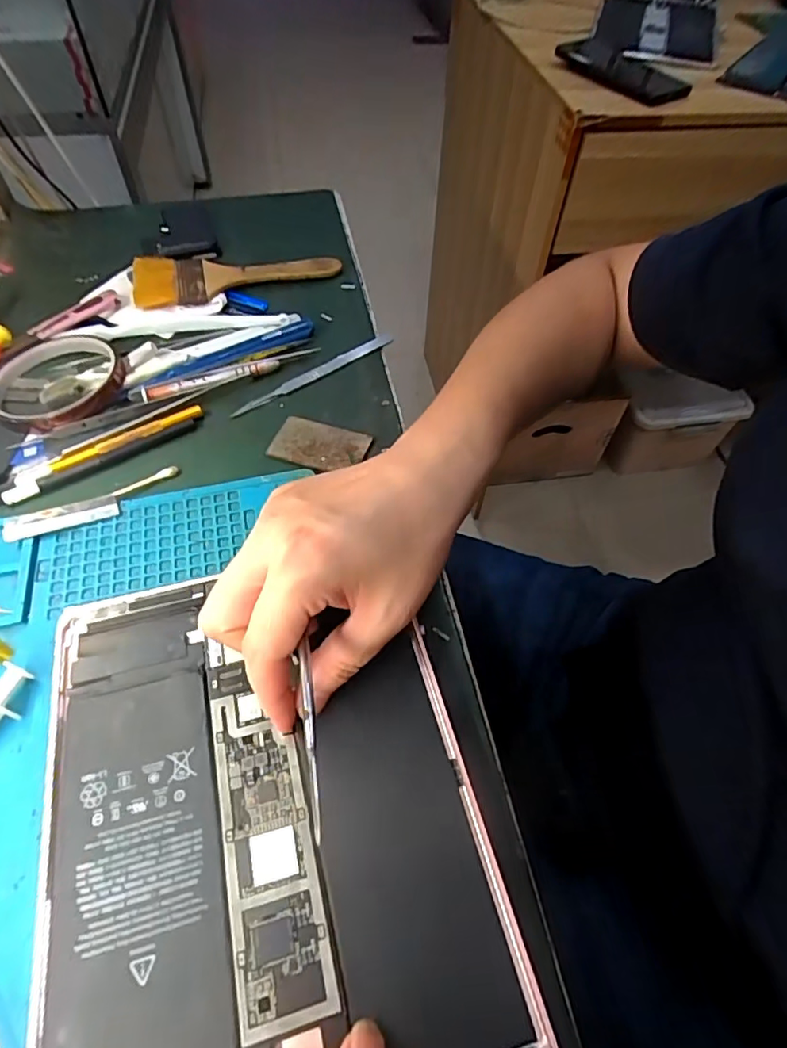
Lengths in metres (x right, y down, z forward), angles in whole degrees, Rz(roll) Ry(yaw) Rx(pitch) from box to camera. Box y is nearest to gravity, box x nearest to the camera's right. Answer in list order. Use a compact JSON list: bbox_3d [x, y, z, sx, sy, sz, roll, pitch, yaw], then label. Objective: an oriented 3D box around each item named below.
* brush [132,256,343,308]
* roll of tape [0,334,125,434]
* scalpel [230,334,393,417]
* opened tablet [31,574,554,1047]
[{"bbox_3d":[-0.125,-0.200,0.441,0.161,0.010,0.061,-6,56,-7],"label":"brush"},{"bbox_3d":[-0.228,-0.098,0.369,0.083,0.009,0.086,1,56,-2],"label":"roll of tape"},{"bbox_3d":[-0.055,-0.109,0.387,0.132,0.007,0.009,-32,63,-22],"label":"scalpel"},{"bbox_3d":[-0.053,0.125,0.224,0.170,0.008,0.239,-12,57,-11],"label":"opened tablet"}]

